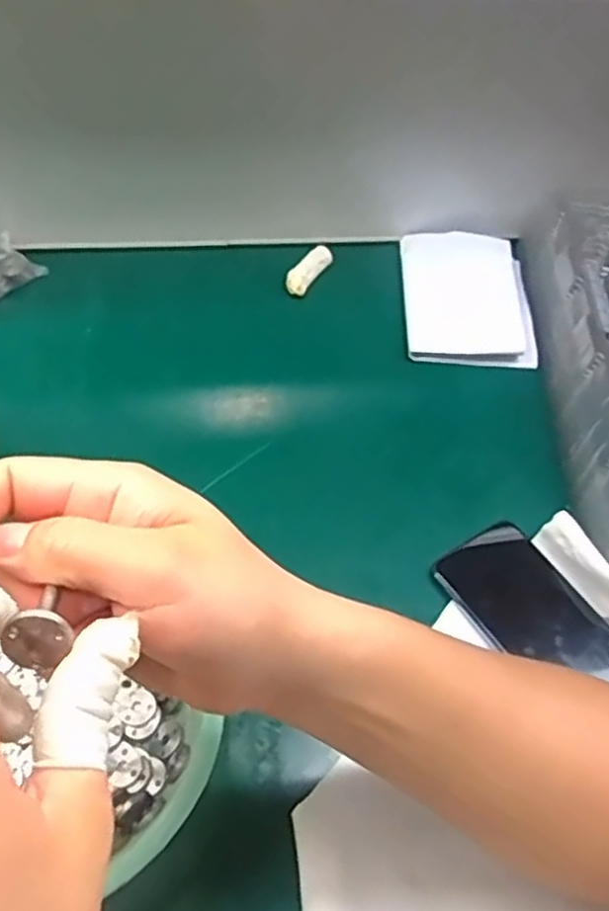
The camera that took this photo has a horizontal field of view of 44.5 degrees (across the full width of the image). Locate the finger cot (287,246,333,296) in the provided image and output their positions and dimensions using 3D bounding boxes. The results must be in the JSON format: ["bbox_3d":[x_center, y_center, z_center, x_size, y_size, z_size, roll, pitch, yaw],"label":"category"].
[{"bbox_3d":[0.003,-0.165,0.665,0.022,0.014,0.062,26,56,14],"label":"finger cot"}]

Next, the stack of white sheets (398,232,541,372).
[{"bbox_3d":[0.143,-0.140,0.655,0.107,0.016,0.154,4,53,-2],"label":"stack of white sheets"}]

